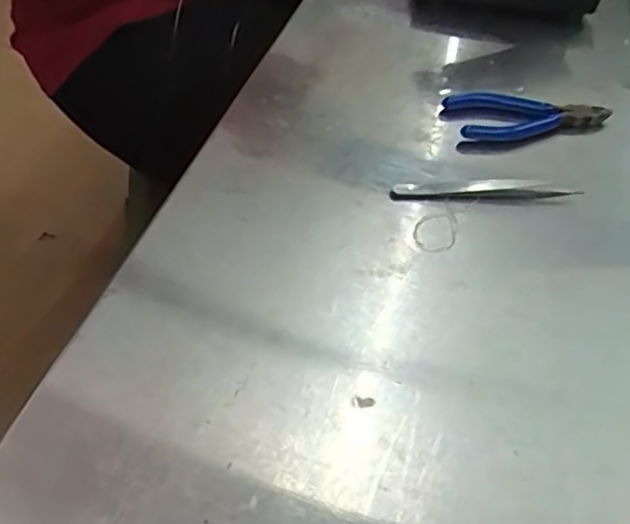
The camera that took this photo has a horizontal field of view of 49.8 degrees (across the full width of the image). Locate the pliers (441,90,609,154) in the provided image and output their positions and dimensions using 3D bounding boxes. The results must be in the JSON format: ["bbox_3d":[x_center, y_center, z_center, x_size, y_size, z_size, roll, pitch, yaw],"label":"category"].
[{"bbox_3d":[0.161,-0.107,0.503,0.126,0.020,0.043,4,45,-6],"label":"pliers"}]

